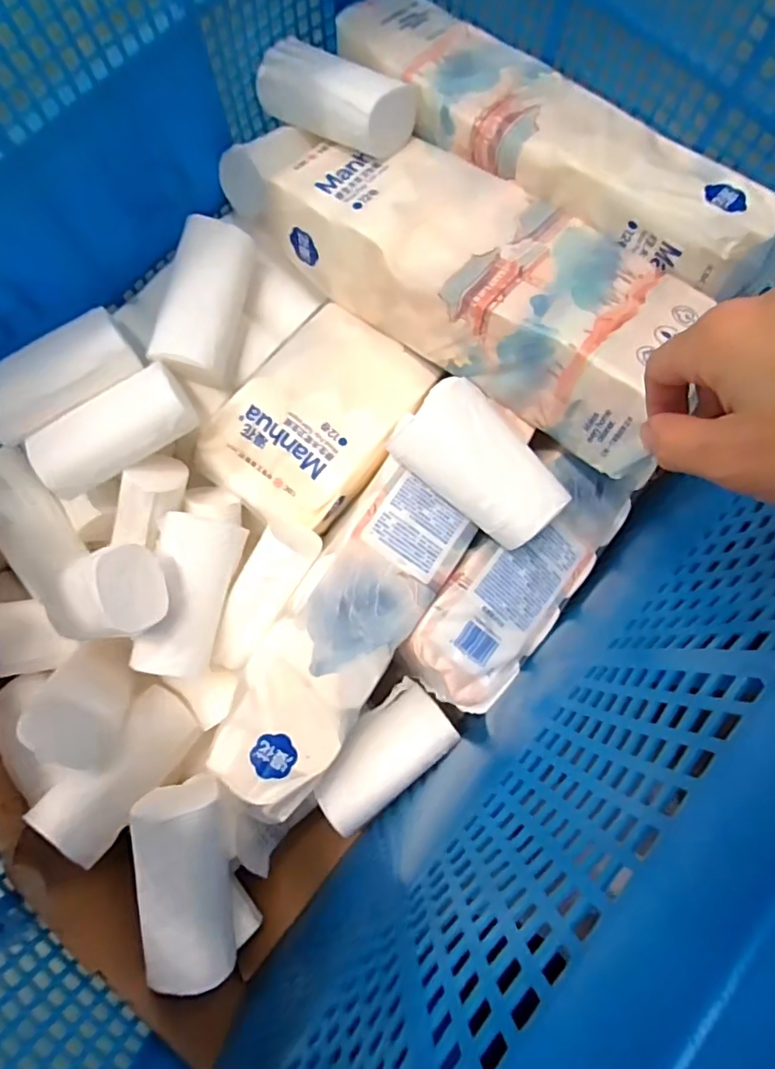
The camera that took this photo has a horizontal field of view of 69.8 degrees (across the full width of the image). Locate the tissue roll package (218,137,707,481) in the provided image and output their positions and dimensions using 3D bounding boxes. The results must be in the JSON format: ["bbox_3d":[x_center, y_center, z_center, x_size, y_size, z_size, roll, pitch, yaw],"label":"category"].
[{"bbox_3d":[0.058,-0.240,0.470,0.439,0.109,0.144,39,81,6],"label":"tissue roll package"}]

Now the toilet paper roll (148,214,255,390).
[{"bbox_3d":[-0.164,-0.203,0.498,0.061,0.052,0.138,11,79,1],"label":"toilet paper roll"}]

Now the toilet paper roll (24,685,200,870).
[{"bbox_3d":[-0.211,0.186,0.446,0.055,0.046,0.129,32,46,5],"label":"toilet paper roll"}]

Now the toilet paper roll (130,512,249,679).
[{"bbox_3d":[-0.168,0.049,0.466,0.061,0.048,0.134,13,79,1],"label":"toilet paper roll"}]

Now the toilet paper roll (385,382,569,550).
[{"bbox_3d":[0.075,-0.053,0.445,0.134,0.069,0.072,42,81,6],"label":"toilet paper roll"}]

